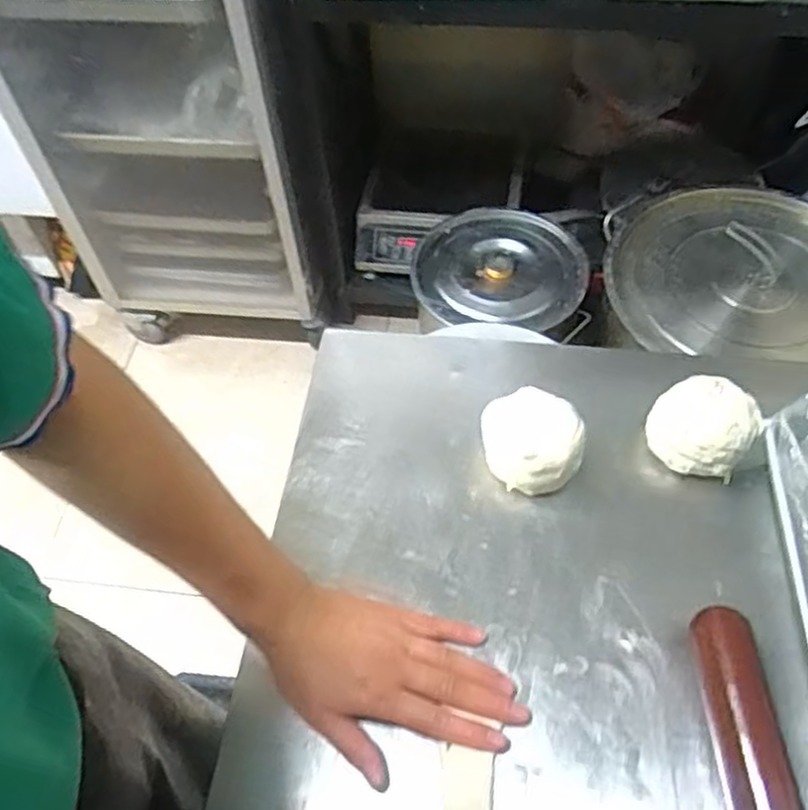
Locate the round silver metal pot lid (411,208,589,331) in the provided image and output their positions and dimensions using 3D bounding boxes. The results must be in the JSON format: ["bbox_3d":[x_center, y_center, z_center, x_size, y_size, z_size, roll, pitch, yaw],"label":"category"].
[{"bbox_3d":[0.176,-0.254,1.370,0.308,0.081,0.287,-6,56,0],"label":"round silver metal pot lid"}]

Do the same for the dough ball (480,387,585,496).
[{"bbox_3d":[0.101,0.030,0.569,0.071,0.052,0.075,-2,56,3],"label":"dough ball"}]

